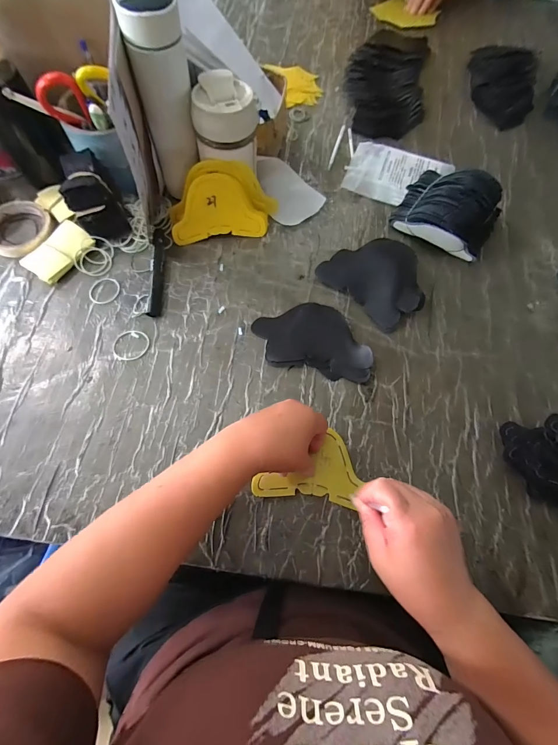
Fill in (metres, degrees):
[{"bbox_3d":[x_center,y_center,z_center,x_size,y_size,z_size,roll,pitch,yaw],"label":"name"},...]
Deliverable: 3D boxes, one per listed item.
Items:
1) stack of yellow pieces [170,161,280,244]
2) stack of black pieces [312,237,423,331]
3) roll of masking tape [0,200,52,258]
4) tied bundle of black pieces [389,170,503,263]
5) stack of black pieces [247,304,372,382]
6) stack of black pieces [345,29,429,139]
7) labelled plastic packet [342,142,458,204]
[{"bbox_3d":[-0.085,-0.260,0.505,0.165,0.106,0.042,-10,42,-7],"label":"stack of yellow pieces"},{"bbox_3d":[0.150,-0.143,0.497,0.121,0.021,0.143,-38,75,-14],"label":"stack of black pieces"},{"bbox_3d":[-0.389,-0.214,0.498,0.090,0.021,0.093,1,69,-2],"label":"roll of masking tape"},{"bbox_3d":[0.250,-0.234,0.495,0.142,0.089,0.112,34,72,10],"label":"tied bundle of black pieces"},{"bbox_3d":[0.048,-0.050,0.462,0.163,0.015,0.103,13,70,3],"label":"stack of black pieces"},{"bbox_3d":[0.205,-0.555,0.639,0.149,0.026,0.289,10,69,2],"label":"stack of black pieces"},{"bbox_3d":[0.196,-0.331,0.566,0.155,0.026,0.109,25,71,7],"label":"labelled plastic packet"}]

